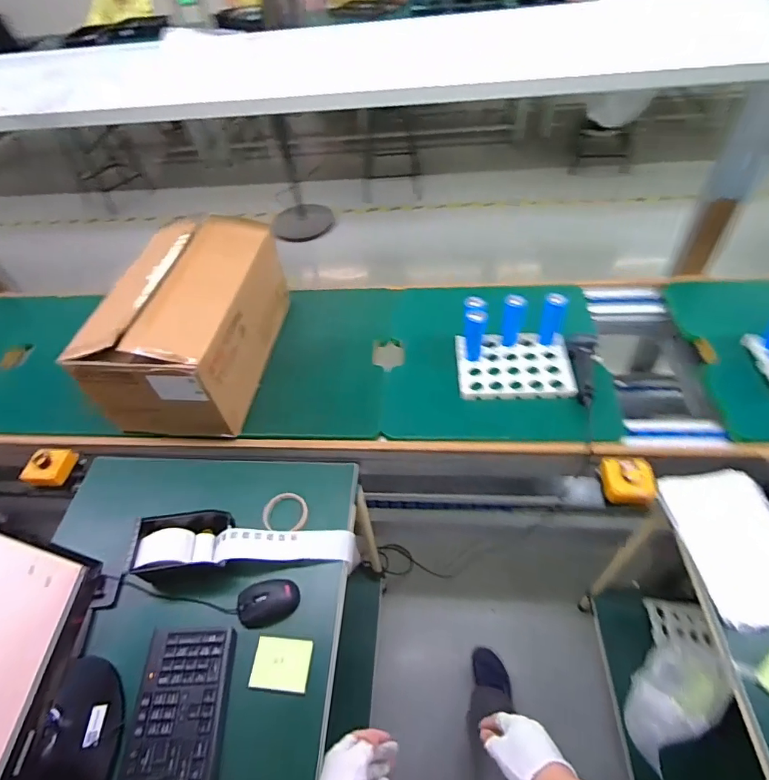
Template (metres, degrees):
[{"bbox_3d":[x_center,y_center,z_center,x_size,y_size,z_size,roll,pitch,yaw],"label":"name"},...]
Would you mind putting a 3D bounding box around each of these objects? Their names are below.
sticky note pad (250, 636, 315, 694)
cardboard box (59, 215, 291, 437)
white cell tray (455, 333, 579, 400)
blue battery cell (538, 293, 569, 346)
[{"bbox_3d":[-0.168,0.447,0.761,0.091,0.007,0.074,4,52,3],"label":"sticky note pad"},{"bbox_3d":[-0.437,-0.155,1.088,0.304,0.281,0.483,3,50,9],"label":"cardboard box"},{"bbox_3d":[0.291,-0.064,1.057,0.244,0.024,0.194,-1,50,6],"label":"white cell tray"},{"bbox_3d":[0.376,-0.157,1.049,0.048,0.129,0.047,13,53,17],"label":"blue battery cell"}]

